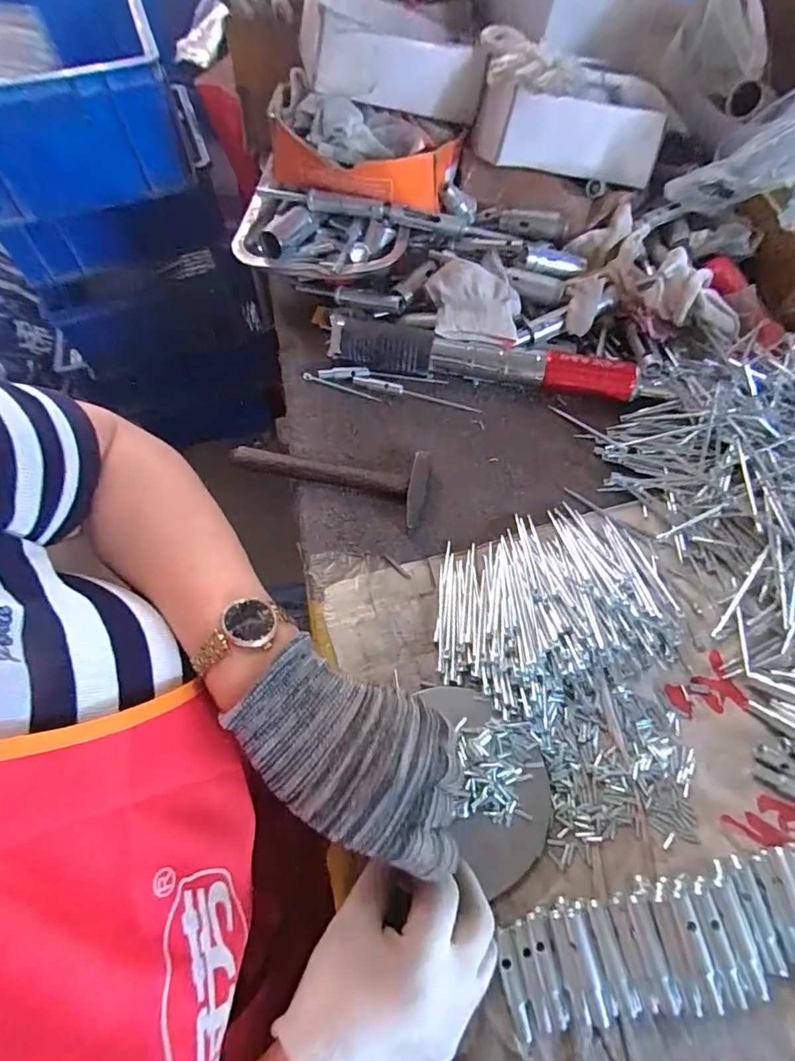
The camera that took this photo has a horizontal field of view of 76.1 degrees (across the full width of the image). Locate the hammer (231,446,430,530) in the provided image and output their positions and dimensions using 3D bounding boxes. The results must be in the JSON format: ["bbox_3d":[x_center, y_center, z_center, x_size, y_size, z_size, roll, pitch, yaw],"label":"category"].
[{"bbox_3d":[-0.056,-0.059,0.453,0.167,0.025,0.066,13,64,8],"label":"hammer"}]

